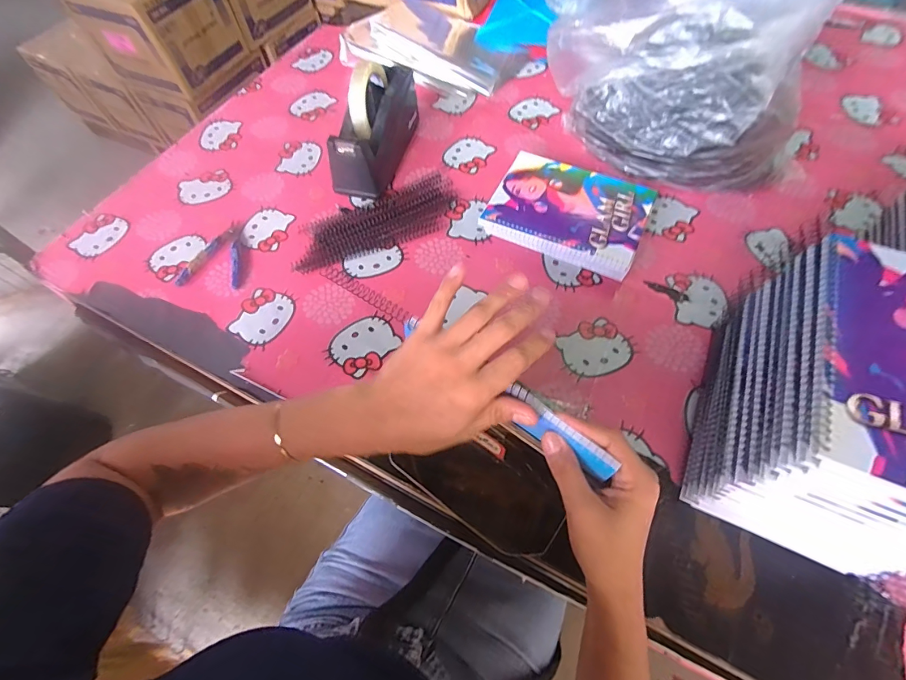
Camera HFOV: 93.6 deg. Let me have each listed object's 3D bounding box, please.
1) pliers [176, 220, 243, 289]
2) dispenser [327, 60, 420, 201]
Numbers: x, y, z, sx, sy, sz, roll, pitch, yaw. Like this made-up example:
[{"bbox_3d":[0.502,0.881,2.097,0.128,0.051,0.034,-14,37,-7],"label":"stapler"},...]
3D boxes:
[{"bbox_3d":[-0.320,-0.120,0.586,0.083,0.005,0.112,2,61,4],"label":"pliers"},{"bbox_3d":[-0.115,-0.320,0.626,0.074,0.111,0.203,13,63,10],"label":"dispenser"}]

